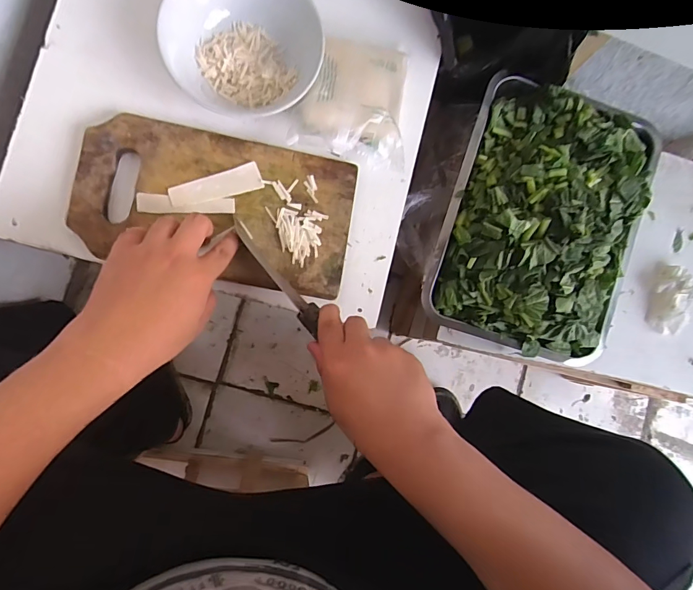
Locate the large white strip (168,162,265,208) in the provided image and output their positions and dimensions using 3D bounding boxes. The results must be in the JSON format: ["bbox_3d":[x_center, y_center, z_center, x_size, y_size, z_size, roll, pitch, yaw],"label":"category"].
[{"bbox_3d":[-0.138,-0.116,0.439,0.095,0.004,0.029,-18,88,-9],"label":"large white strip"}]

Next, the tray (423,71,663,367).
[{"bbox_3d":[0.264,-0.094,0.531,0.249,0.071,0.331,17,84,-6],"label":"tray"}]

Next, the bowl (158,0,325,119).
[{"bbox_3d":[-0.103,-0.267,0.426,0.159,0.068,0.143,9,85,-7],"label":"bowl"}]

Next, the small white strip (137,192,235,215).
[{"bbox_3d":[-0.166,-0.094,0.431,0.096,0.004,0.019,1,86,-9],"label":"small white strip"}]

